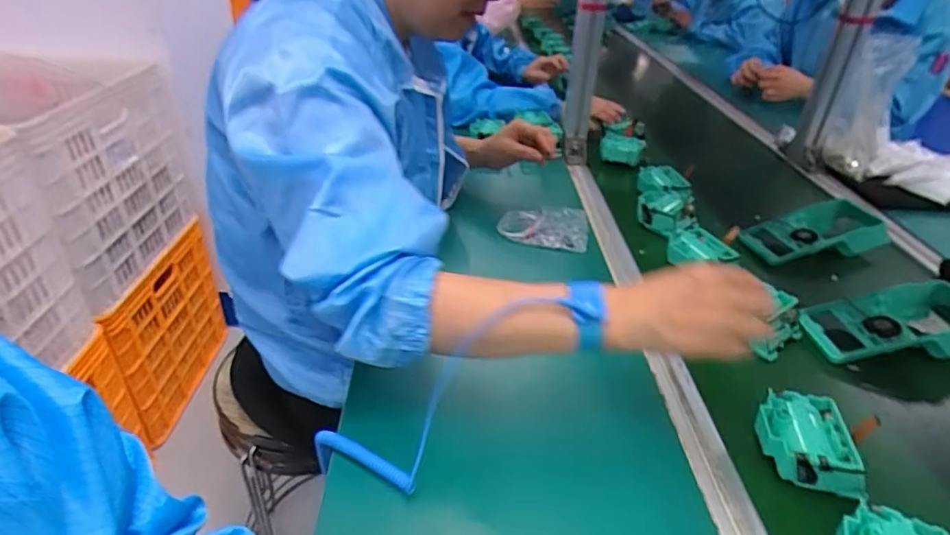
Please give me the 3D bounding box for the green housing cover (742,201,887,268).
[{"bbox_3d":[0.484,-0.042,0.793,0.193,0.064,0.090,-7,34,-13],"label":"green housing cover"}]

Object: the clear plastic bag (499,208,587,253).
[{"bbox_3d":[0.095,-0.056,0.764,0.121,0.013,0.076,3,46,8],"label":"clear plastic bag"}]

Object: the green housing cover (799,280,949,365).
[{"bbox_3d":[0.462,0.064,0.609,0.193,0.056,0.090,0,33,-3],"label":"green housing cover"}]

